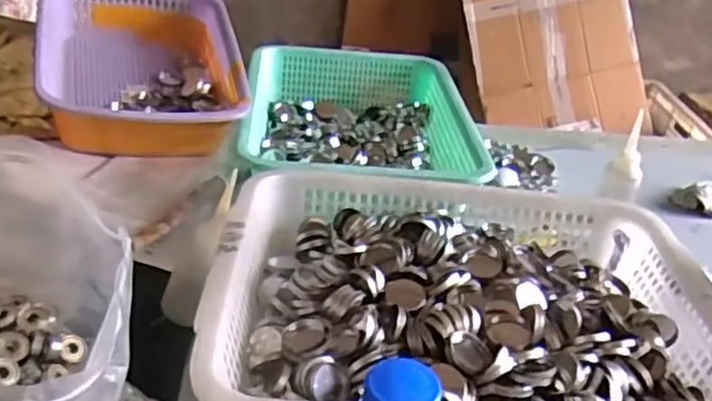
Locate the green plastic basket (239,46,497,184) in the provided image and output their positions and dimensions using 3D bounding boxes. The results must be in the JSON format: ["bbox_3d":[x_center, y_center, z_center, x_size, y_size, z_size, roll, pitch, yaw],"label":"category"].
[{"bbox_3d":[-0.005,-0.093,0.943,0.301,0.094,0.428,2,31,-6],"label":"green plastic basket"}]

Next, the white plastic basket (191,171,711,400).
[{"bbox_3d":[0.093,0.114,0.624,0.416,0.129,0.311,4,31,-2],"label":"white plastic basket"}]

